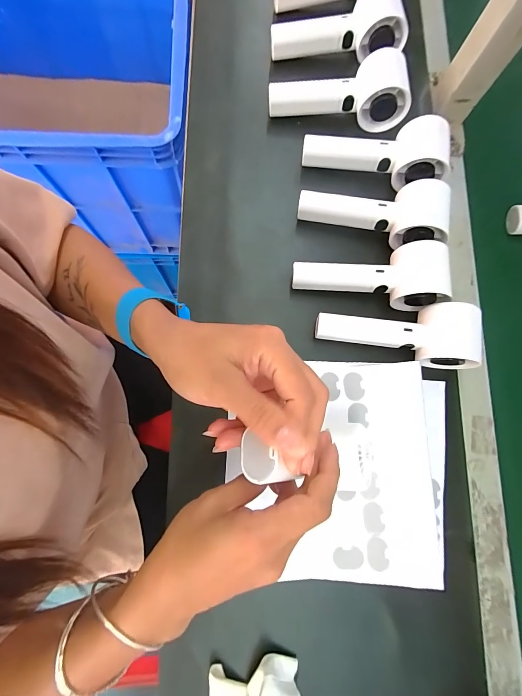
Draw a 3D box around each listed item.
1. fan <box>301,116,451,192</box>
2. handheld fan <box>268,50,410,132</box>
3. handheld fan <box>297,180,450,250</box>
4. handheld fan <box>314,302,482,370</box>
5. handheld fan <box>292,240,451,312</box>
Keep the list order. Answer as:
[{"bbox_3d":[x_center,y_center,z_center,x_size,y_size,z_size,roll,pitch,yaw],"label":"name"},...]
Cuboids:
[{"bbox_3d":[0.123,-0.212,0.355,0.152,0.055,0.059,1,80,-3],"label":"fan"},{"bbox_3d":[0.087,-0.292,0.367,0.155,0.059,0.056,0,80,-3],"label":"handheld fan"},{"bbox_3d":[0.115,-0.147,0.346,0.150,0.061,0.060,11,80,-1],"label":"handheld fan"},{"bbox_3d":[0.135,-0.018,0.322,0.157,0.062,0.057,9,80,-1],"label":"handheld fan"},{"bbox_3d":[0.108,-0.079,0.333,0.147,0.060,0.058,9,80,-1],"label":"handheld fan"}]

